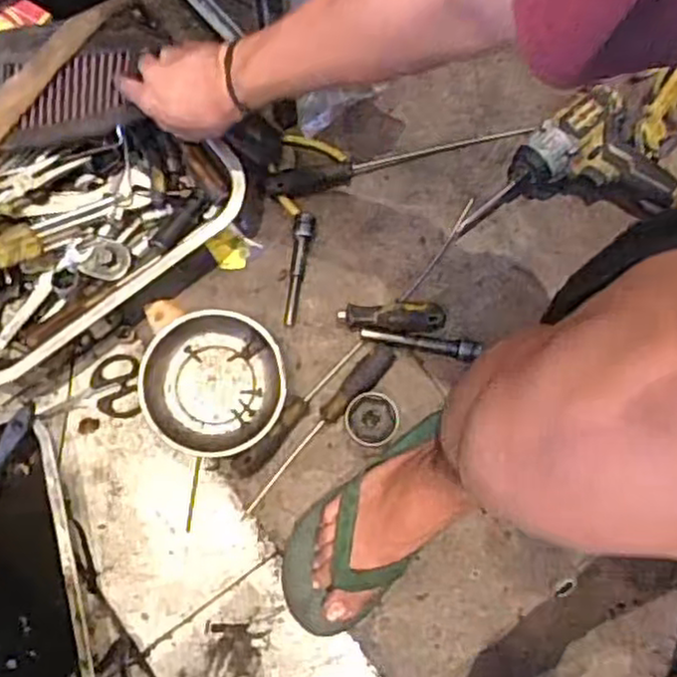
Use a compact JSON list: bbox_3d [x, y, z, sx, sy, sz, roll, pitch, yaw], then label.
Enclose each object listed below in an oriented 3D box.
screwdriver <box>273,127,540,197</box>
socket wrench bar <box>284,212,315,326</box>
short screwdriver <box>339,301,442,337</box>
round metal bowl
[{"bbox_3d":[0.069,-0.206,0.788,0.303,0.023,0.033,-15,76,-5],"label":"screwdriver"},{"bbox_3d":[-0.045,-0.076,0.769,0.022,0.018,0.123,9,88,1],"label":"socket wrench bar"},{"bbox_3d":[0.057,-0.024,0.752,0.109,0.028,0.035,4,75,0],"label":"short screwdriver"},{"bbox_3d":[-0.130,0.047,0.732,0.145,0.032,0.141,0,75,-1],"label":"round metal bowl"}]

